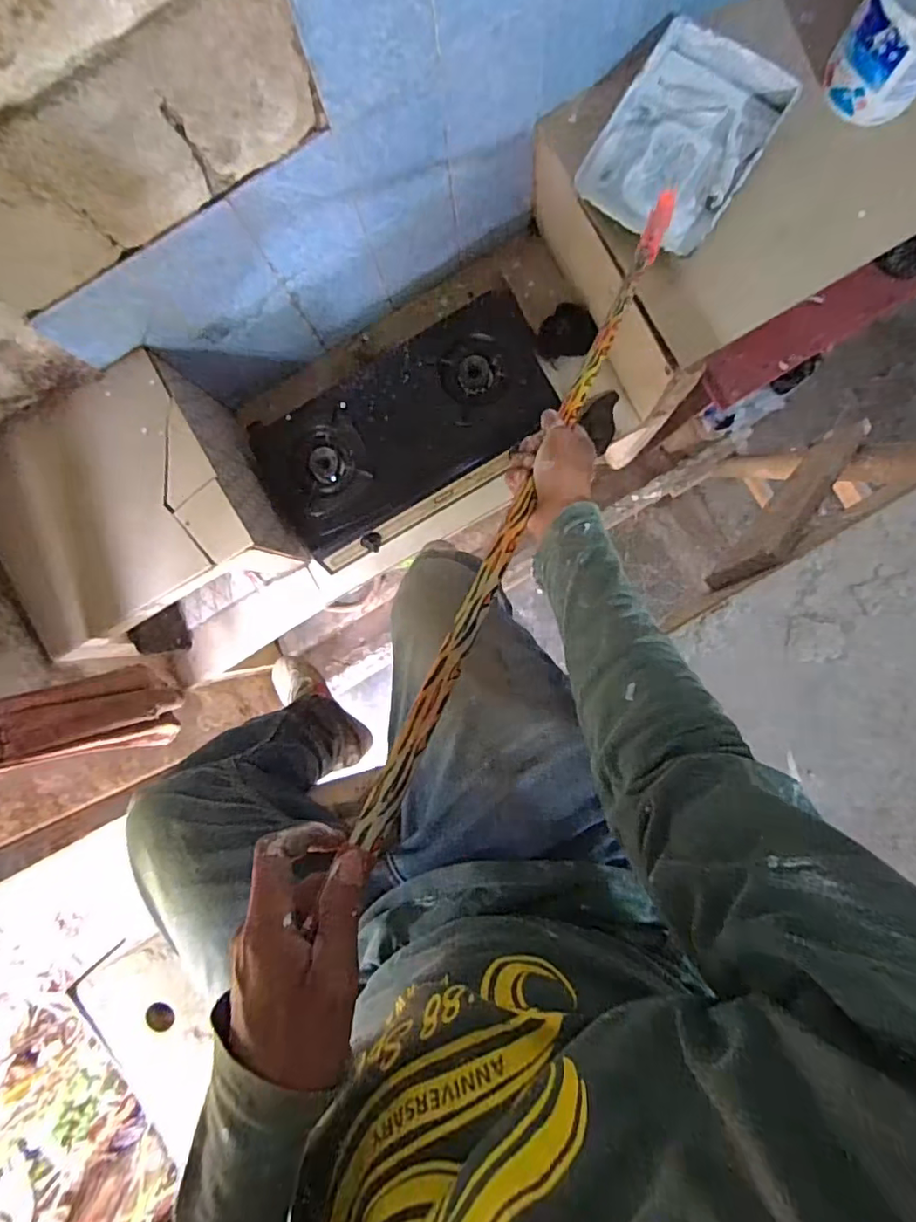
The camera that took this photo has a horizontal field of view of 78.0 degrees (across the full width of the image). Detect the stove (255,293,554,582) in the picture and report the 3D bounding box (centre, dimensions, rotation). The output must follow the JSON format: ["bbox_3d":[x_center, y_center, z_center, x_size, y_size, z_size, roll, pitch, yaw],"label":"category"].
[{"bbox_3d":[-0.116,-0.426,1.363,0.718,0.093,0.382,-30,89,4],"label":"stove"}]

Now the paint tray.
[{"bbox_3d":[0.423,-0.886,1.064,0.281,0.048,0.362,32,93,3],"label":"paint tray"}]

